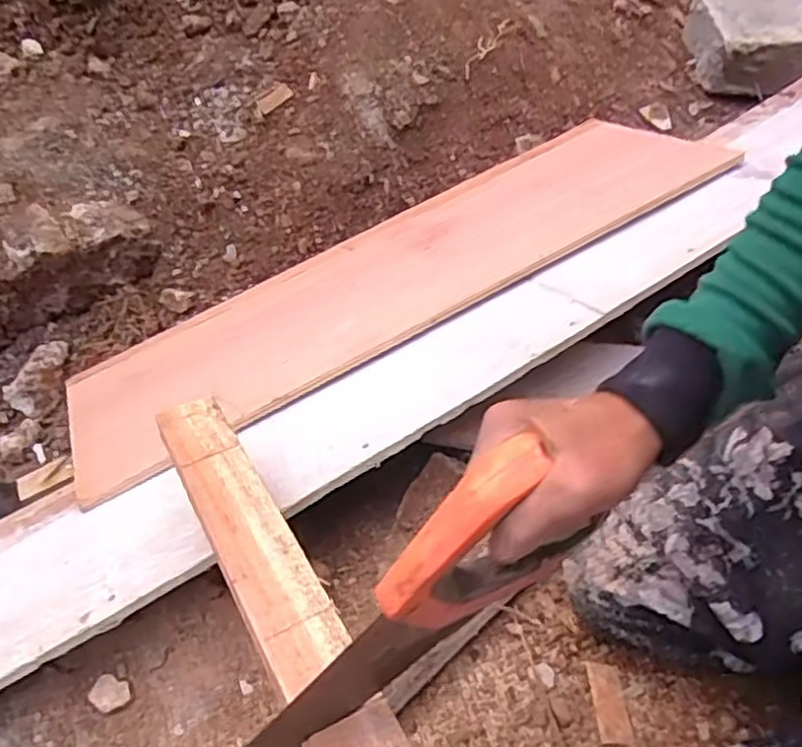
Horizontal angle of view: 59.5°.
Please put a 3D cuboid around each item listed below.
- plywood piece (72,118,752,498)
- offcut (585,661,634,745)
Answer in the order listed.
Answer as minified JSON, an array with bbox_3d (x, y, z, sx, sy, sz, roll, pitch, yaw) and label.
[{"bbox_3d":[-0.005,-0.151,0.984,0.940,0.019,0.326,-28,34,-12],"label":"plywood piece"},{"bbox_3d":[0.181,0.287,0.613,0.029,0.004,0.067,6,46,-10],"label":"offcut"}]

